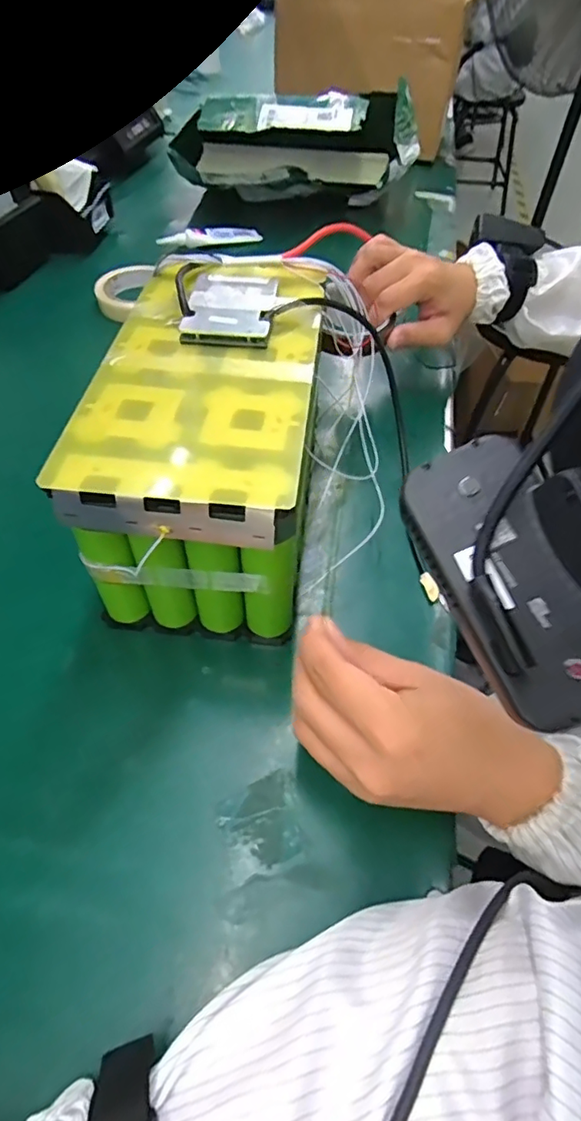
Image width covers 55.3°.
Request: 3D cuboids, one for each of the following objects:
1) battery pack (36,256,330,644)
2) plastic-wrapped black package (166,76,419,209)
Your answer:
[{"bbox_3d":[-0.051,-0.089,0.417,0.148,0.155,0.263,6,52,1],"label":"battery pack"},{"bbox_3d":[0.000,-0.567,0.774,0.338,0.121,0.101,5,52,0],"label":"plastic-wrapped black package"}]

